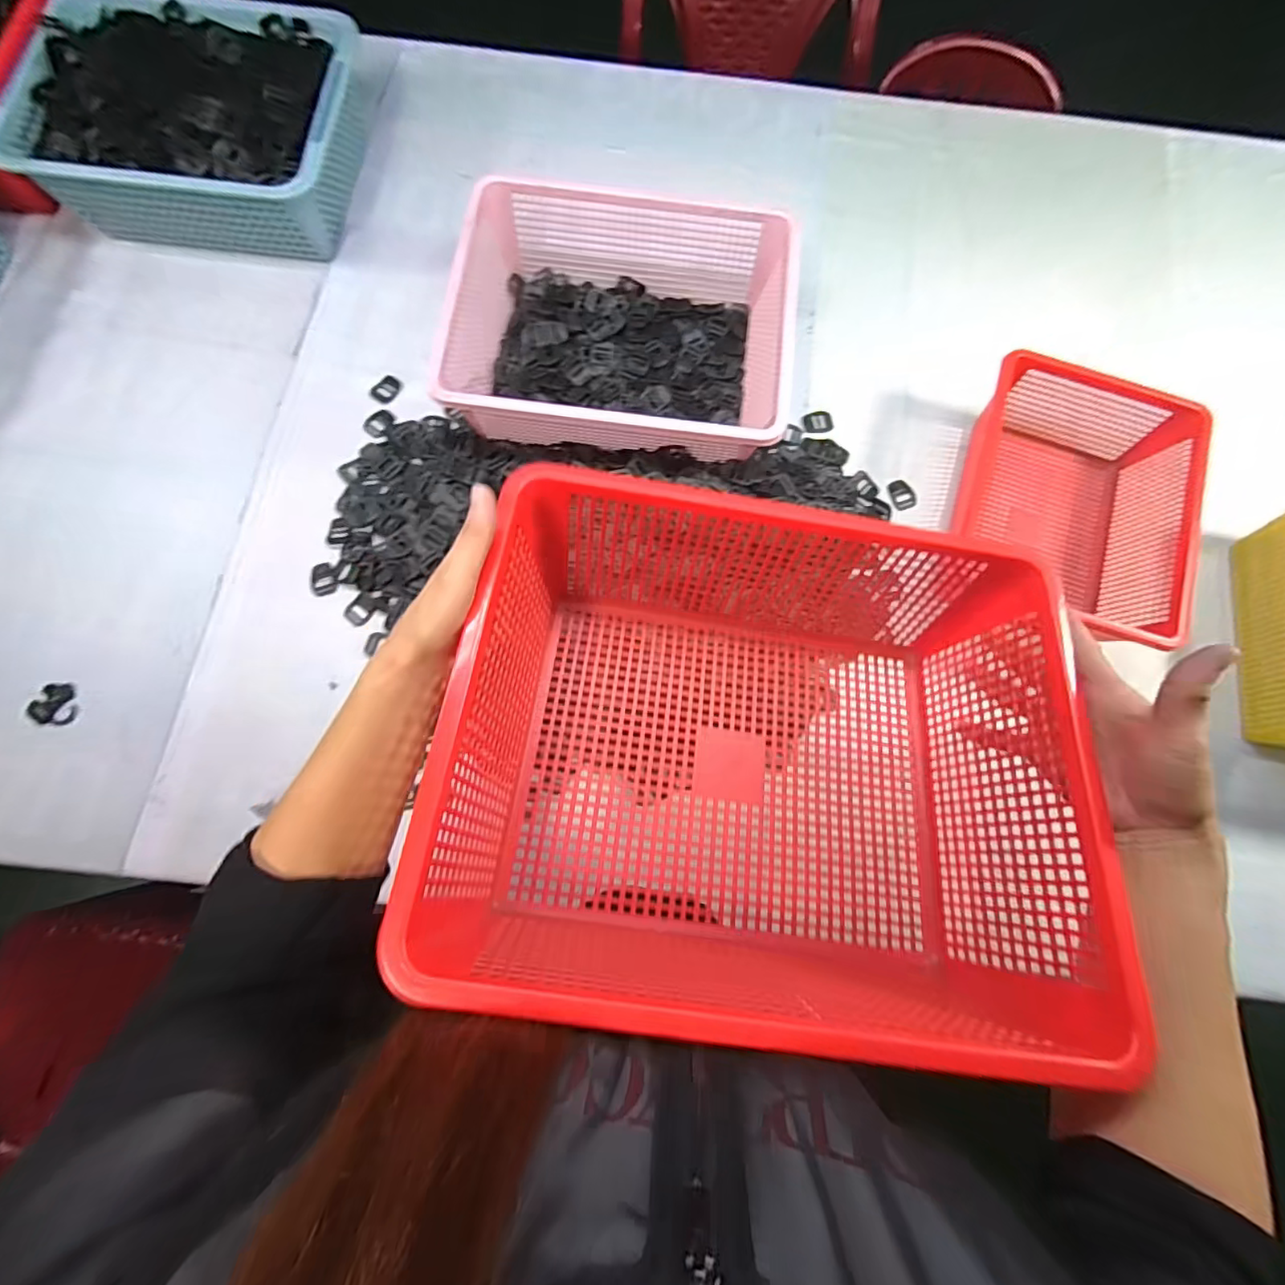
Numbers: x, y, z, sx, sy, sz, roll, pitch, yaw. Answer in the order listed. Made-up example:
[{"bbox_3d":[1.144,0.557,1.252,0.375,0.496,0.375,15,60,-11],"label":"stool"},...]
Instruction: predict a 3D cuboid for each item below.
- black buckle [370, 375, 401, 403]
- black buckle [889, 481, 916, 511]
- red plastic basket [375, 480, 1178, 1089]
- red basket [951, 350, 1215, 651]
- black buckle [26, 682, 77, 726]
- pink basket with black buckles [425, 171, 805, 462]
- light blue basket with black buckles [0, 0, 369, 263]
[{"bbox_3d":[-0.336,-0.333,0.721,0.026,0.006,0.042,29,78,5],"label":"black buckle"},{"bbox_3d":[0.331,-0.189,0.703,0.028,0.006,0.037,-24,79,-7],"label":"black buckle"},{"bbox_3d":[0.079,0.061,0.362,0.365,0.180,0.298,8,77,0],"label":"red plastic basket"},{"bbox_3d":[0.491,-0.160,0.651,0.244,0.107,0.306,17,77,4],"label":"red basket"},{"bbox_3d":[-0.660,0.069,0.617,0.048,0.006,0.046,0,77,-2],"label":"black buckle"},{"bbox_3d":[-0.020,-0.382,0.677,0.378,0.133,0.316,5,77,1],"label":"pink basket with black buckles"},{"bbox_3d":[-0.591,-0.707,0.746,0.414,0.127,0.307,8,77,2],"label":"light blue basket with black buckles"}]

